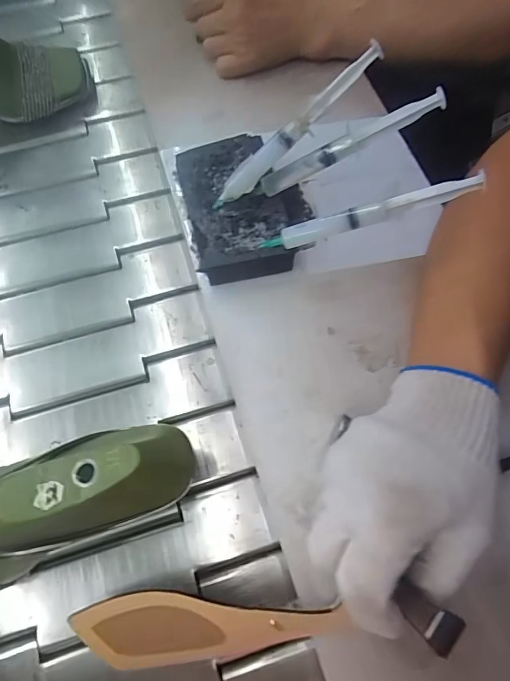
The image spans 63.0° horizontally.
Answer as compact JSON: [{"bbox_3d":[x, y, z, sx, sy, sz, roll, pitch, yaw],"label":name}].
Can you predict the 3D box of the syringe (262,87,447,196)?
[{"bbox_3d":[0.074,-0.157,0.332,0.148,0.014,0.017,-21,68,18],"label":"syringe"}]

